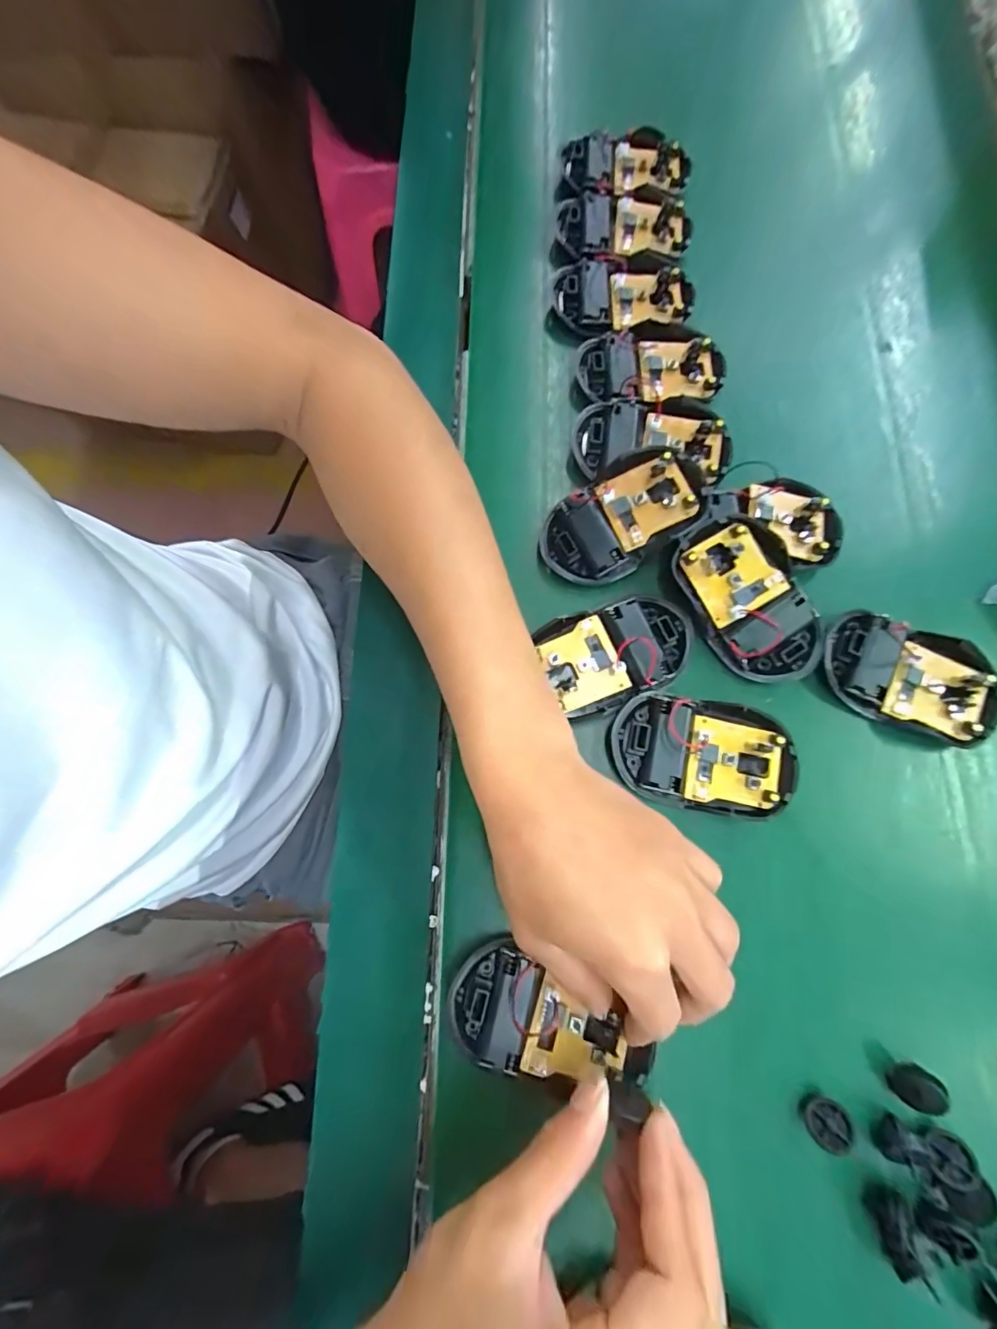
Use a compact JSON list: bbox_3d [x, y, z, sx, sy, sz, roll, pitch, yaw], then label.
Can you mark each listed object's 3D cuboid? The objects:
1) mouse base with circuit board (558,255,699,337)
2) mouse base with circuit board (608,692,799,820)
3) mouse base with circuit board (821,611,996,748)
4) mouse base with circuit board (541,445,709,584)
[{"bbox_3d":[0.085,-0.252,0.340,0.089,0.021,0.058,-6,78,-1],"label":"mouse base with circuit board"},{"bbox_3d":[0.109,0.047,0.261,0.094,0.018,0.058,9,78,3],"label":"mouse base with circuit board"},{"bbox_3d":[0.228,0.006,0.277,0.092,0.017,0.056,20,79,5],"label":"mouse base with circuit board"},{"bbox_3d":[0.072,-0.085,0.289,0.094,0.026,0.054,-29,79,-6],"label":"mouse base with circuit board"}]

